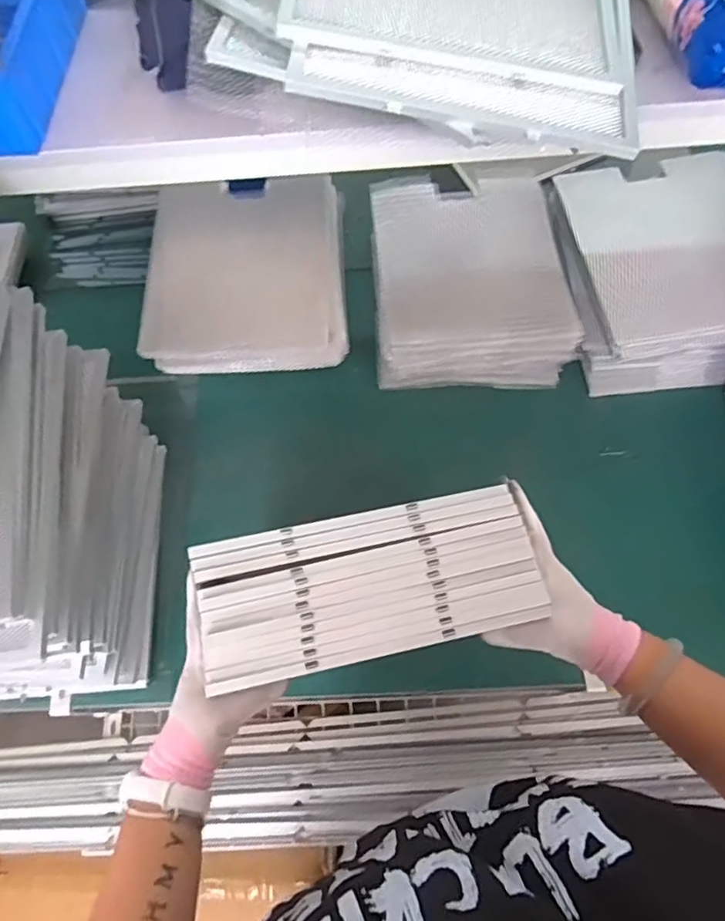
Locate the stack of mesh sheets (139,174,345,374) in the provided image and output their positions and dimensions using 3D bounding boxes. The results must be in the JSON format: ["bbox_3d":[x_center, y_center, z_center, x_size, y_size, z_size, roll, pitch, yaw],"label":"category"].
[{"bbox_3d":[-0.180,-0.296,0.930,0.304,0.065,0.321,-3,66,2],"label":"stack of mesh sheets"}]

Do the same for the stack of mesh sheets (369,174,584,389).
[{"bbox_3d":[0.168,-0.288,0.951,0.290,0.106,0.326,-3,66,2],"label":"stack of mesh sheets"}]

